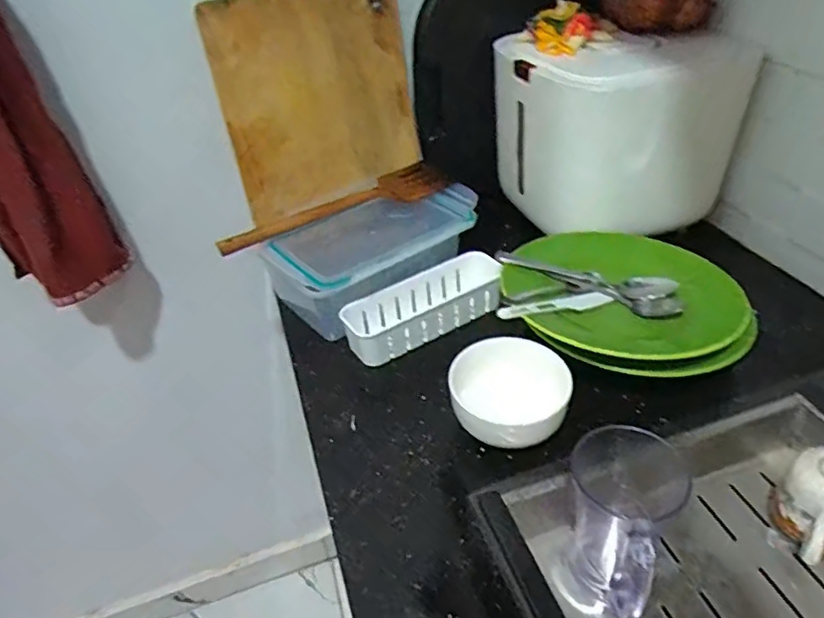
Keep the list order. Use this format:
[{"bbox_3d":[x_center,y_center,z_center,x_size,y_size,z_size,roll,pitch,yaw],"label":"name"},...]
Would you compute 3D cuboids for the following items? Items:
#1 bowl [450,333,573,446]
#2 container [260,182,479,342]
[{"bbox_3d":[0.099,0.084,0.586,0.109,0.065,0.109,-3,38,3],"label":"bowl"},{"bbox_3d":[-0.039,-0.069,0.744,0.265,0.086,0.139,-24,42,-22],"label":"container"}]

